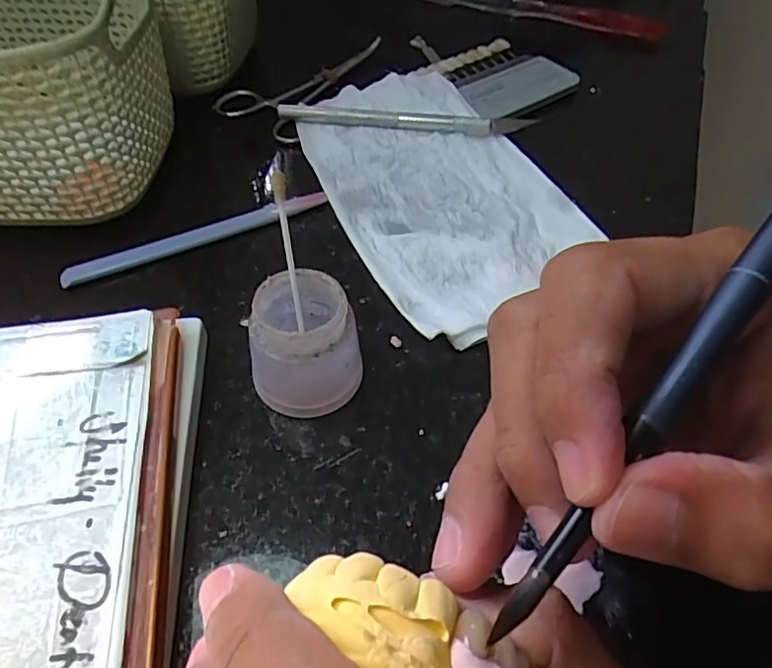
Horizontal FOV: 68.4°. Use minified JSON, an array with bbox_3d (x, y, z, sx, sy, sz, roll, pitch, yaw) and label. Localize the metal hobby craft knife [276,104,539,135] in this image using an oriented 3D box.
[{"bbox_3d":[0.009,-0.116,0.307,0.135,0.013,0.011,9,50,6],"label":"metal hobby craft knife"}]

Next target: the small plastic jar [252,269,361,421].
[{"bbox_3d":[-0.028,0.004,0.197,0.036,0.040,0.033,1,50,-1],"label":"small plastic jar"}]

